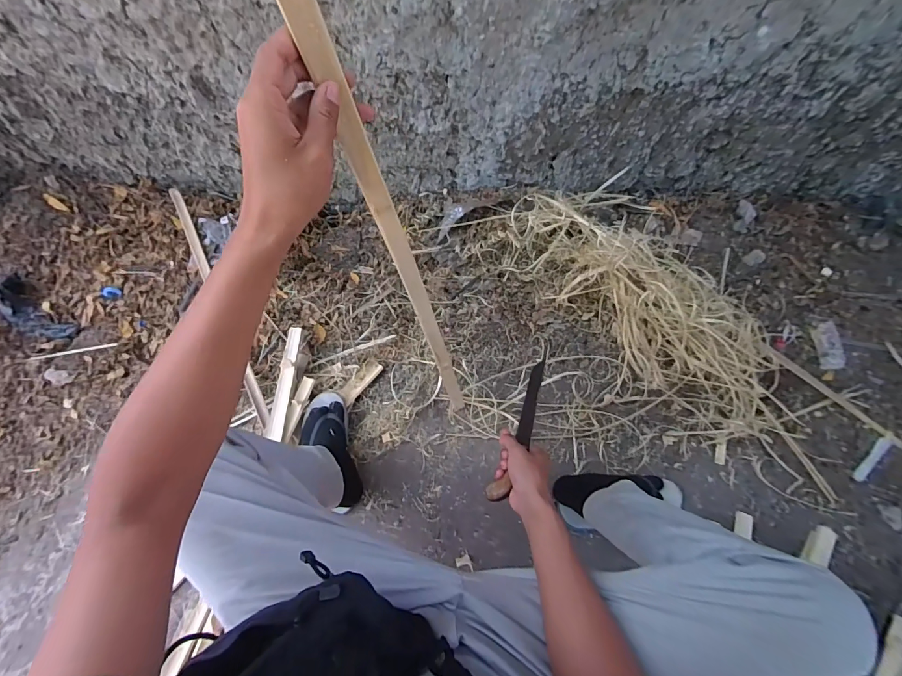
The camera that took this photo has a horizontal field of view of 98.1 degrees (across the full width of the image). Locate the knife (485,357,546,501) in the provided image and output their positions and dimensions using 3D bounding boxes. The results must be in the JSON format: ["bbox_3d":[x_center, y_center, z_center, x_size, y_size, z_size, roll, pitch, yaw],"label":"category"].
[{"bbox_3d":[0.128,0.143,0.679,0.033,0.028,0.308,24,44,9],"label":"knife"}]

